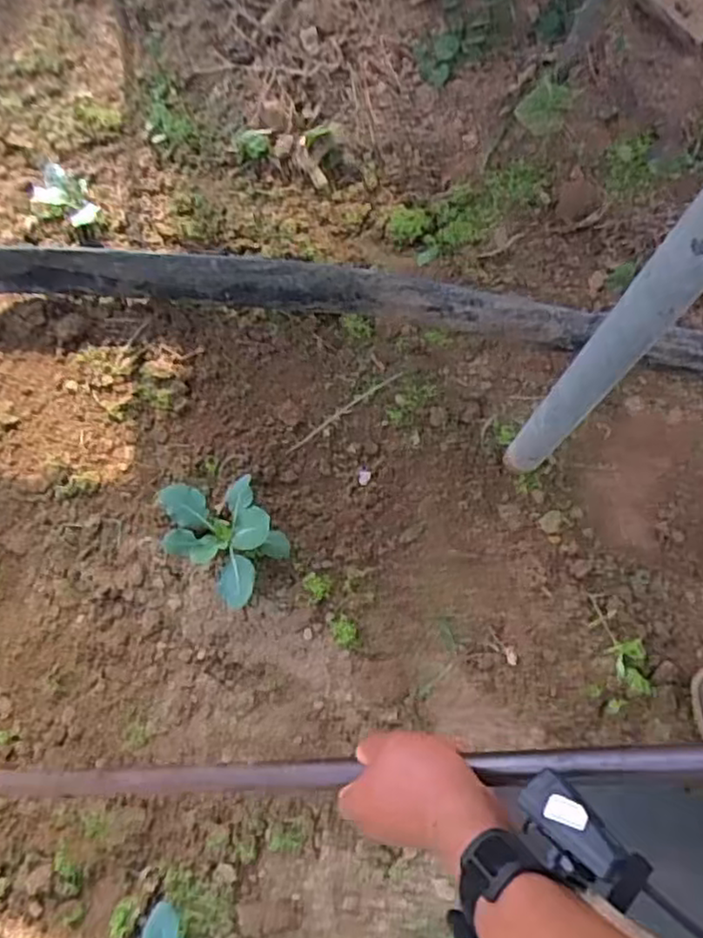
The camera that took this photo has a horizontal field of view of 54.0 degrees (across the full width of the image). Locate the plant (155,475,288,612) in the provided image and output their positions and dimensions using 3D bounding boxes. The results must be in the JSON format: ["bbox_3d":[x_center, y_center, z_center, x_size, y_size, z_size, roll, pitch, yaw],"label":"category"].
[{"bbox_3d":[-0.206,0.092,1.111,0.223,0.098,0.171,40,77,10],"label":"plant"}]

